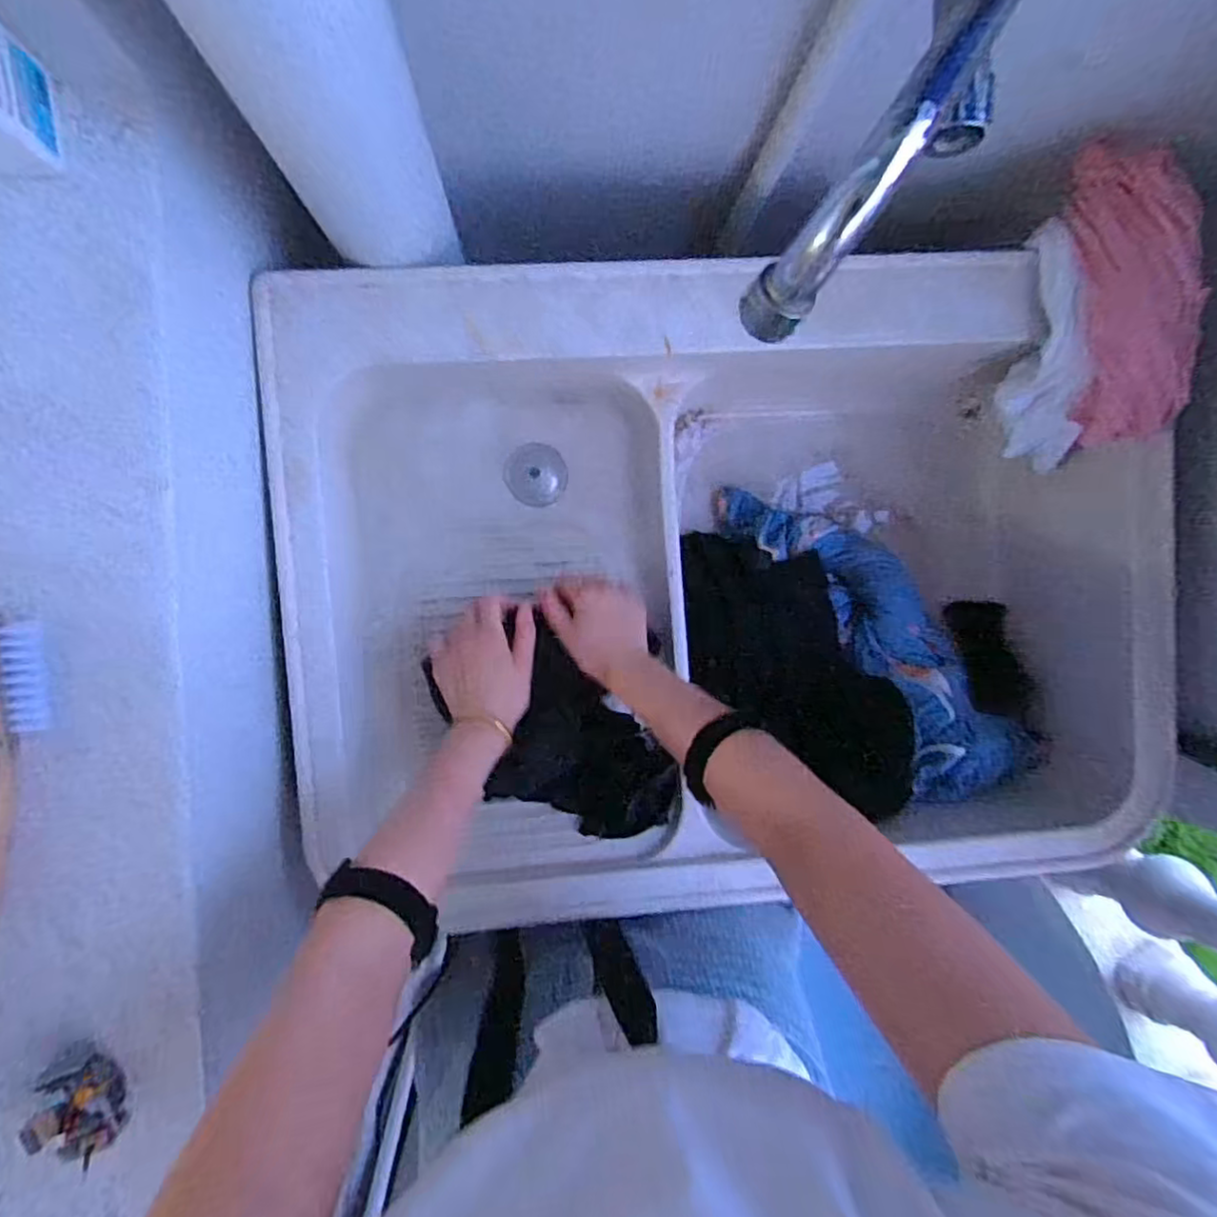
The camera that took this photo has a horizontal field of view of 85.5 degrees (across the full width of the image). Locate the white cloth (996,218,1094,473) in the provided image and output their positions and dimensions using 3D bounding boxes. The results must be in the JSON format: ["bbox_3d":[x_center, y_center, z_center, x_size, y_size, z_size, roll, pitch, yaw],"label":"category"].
[{"bbox_3d":[0.417,-0.235,0.625,0.048,0.095,0.224,-13,118,-3],"label":"white cloth"}]

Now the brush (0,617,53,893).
[{"bbox_3d":[-0.385,0.109,0.419,0.026,0.031,0.204,8,94,-5],"label":"brush"}]

